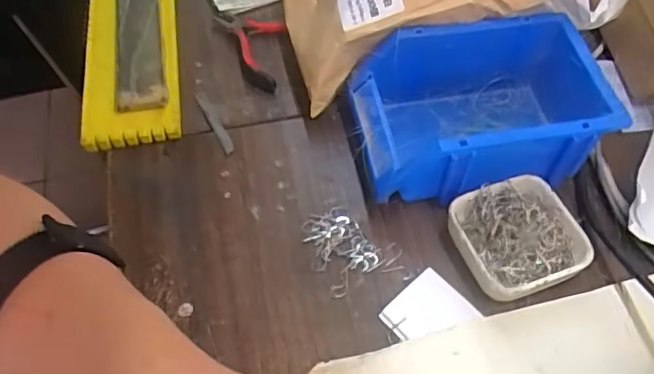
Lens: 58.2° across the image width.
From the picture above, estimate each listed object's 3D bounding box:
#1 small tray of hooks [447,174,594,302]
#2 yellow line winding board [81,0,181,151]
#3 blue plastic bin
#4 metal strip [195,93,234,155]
[{"bbox_3d":[0.137,0.038,0.425,0.085,0.029,0.080,-16,57,-10],"label":"small tray of hooks"},{"bbox_3d":[-0.192,-0.178,0.578,0.080,0.022,0.337,-8,59,-5],"label":"yellow line winding board"},{"bbox_3d":[0.114,-0.058,0.464,0.177,0.080,0.122,-8,56,-5],"label":"blue plastic bin"},{"bbox_3d":[-0.097,-0.056,0.509,0.011,0.005,0.073,-25,59,-16],"label":"metal strip"}]

